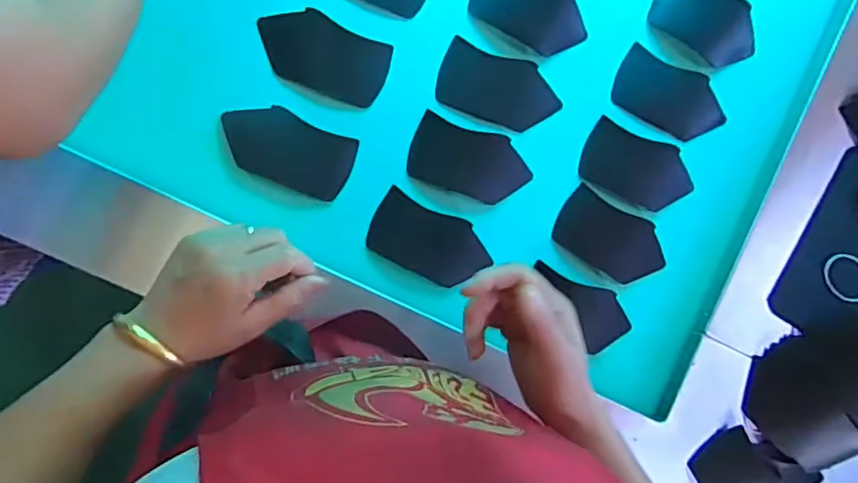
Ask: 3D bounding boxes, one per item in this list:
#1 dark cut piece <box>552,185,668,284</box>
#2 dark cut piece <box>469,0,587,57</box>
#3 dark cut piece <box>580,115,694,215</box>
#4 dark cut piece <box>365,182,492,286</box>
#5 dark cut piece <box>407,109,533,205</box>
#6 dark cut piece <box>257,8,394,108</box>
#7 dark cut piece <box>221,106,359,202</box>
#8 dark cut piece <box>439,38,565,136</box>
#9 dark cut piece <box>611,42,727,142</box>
[{"bbox_3d":[0.197,-0.002,0.610,0.124,0.017,0.068,29,86,-7],"label":"dark cut piece"},{"bbox_3d":[0.106,-0.242,0.593,0.123,0.015,0.071,27,86,-7],"label":"dark cut piece"},{"bbox_3d":[0.227,-0.078,0.620,0.123,0.009,0.067,23,104,-5],"label":"dark cut piece"},{"bbox_3d":[0.001,0.001,0.587,0.122,0.006,0.066,27,91,-2],"label":"dark cut piece"},{"bbox_3d":[0.043,-0.082,0.587,0.124,0.014,0.068,18,88,-8],"label":"dark cut piece"},{"bbox_3d":[-0.105,-0.185,0.569,0.127,0.010,0.068,20,87,-8],"label":"dark cut piece"},{"bbox_3d":[-0.140,-0.090,0.566,0.127,0.004,0.069,22,87,-8],"label":"dark cut piece"},{"bbox_3d":[0.074,-0.159,0.591,0.127,0.009,0.067,18,88,-8],"label":"dark cut piece"},{"bbox_3d":[0.263,-0.154,0.616,0.125,0.013,0.069,26,87,-7],"label":"dark cut piece"}]

